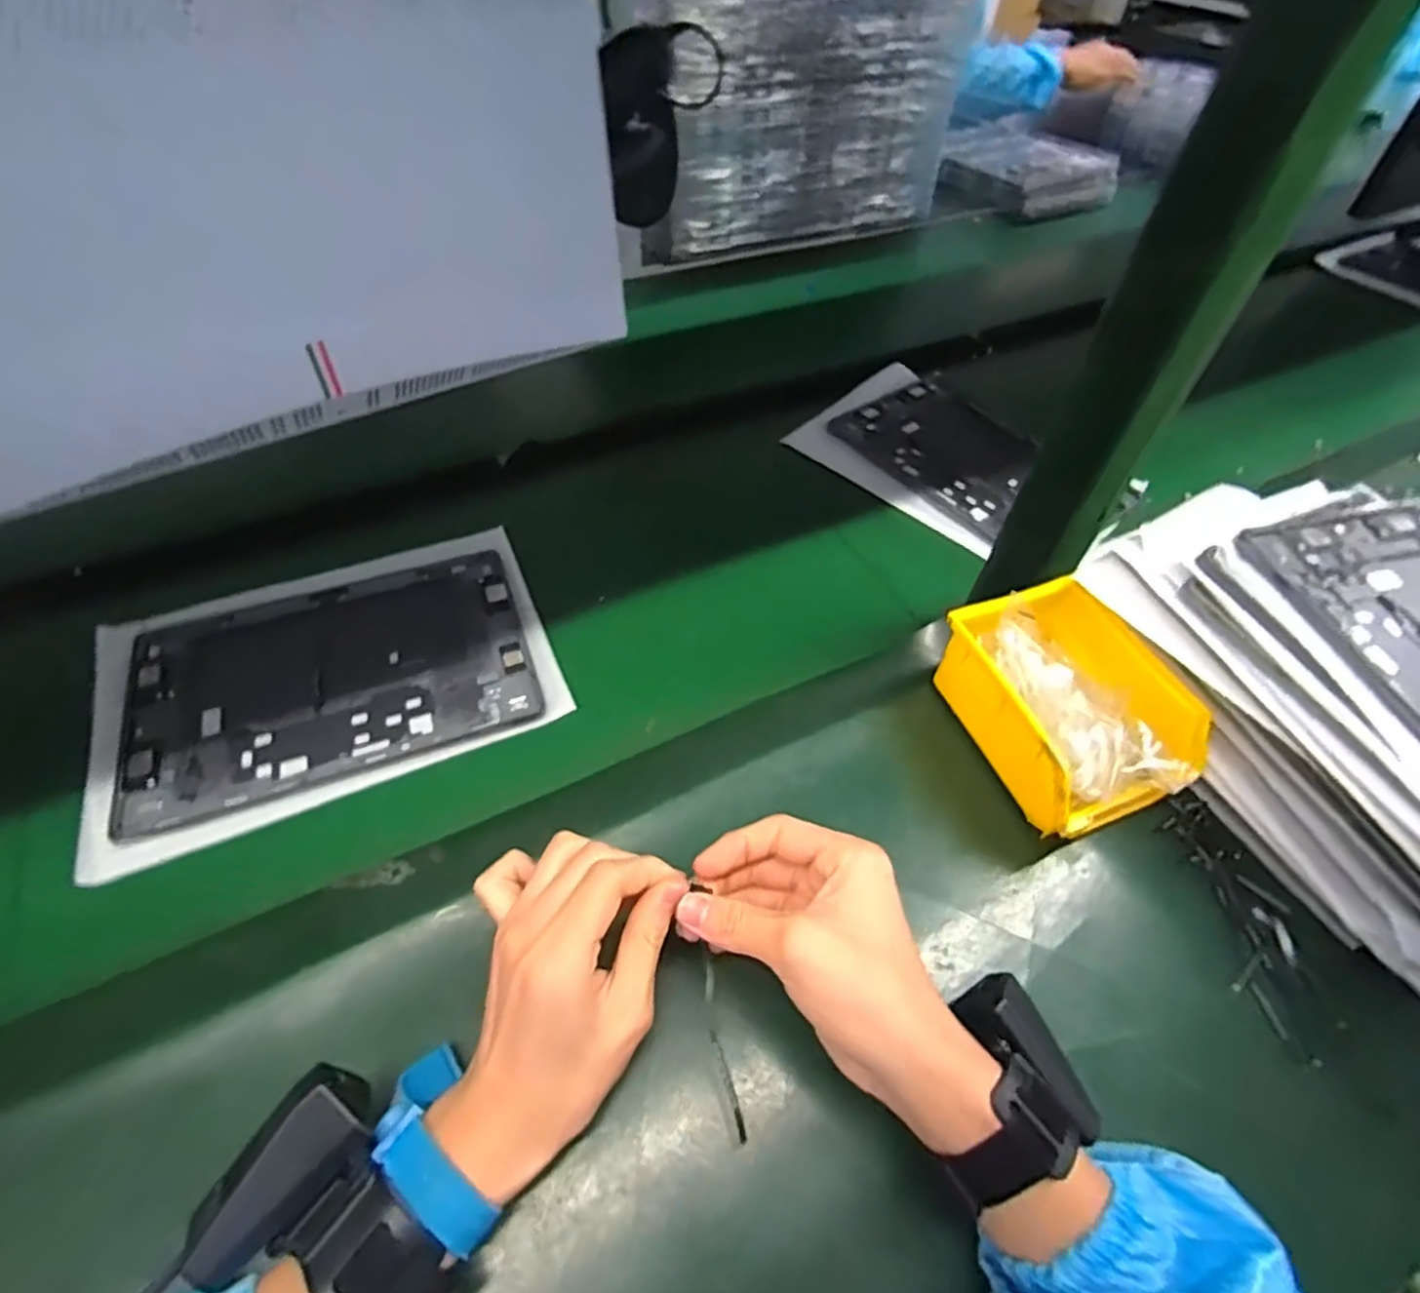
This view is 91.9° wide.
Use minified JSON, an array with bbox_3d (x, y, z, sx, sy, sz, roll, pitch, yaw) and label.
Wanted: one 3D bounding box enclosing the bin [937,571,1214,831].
[{"bbox_3d":[0.225,0.039,0.439,0.108,0.081,0.137,-15,54,-14],"label":"bin"}]

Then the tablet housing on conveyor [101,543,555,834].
[{"bbox_3d":[-0.261,0.017,0.481,0.256,0.006,0.168,-17,54,-15],"label":"tablet housing on conveyor"}]

